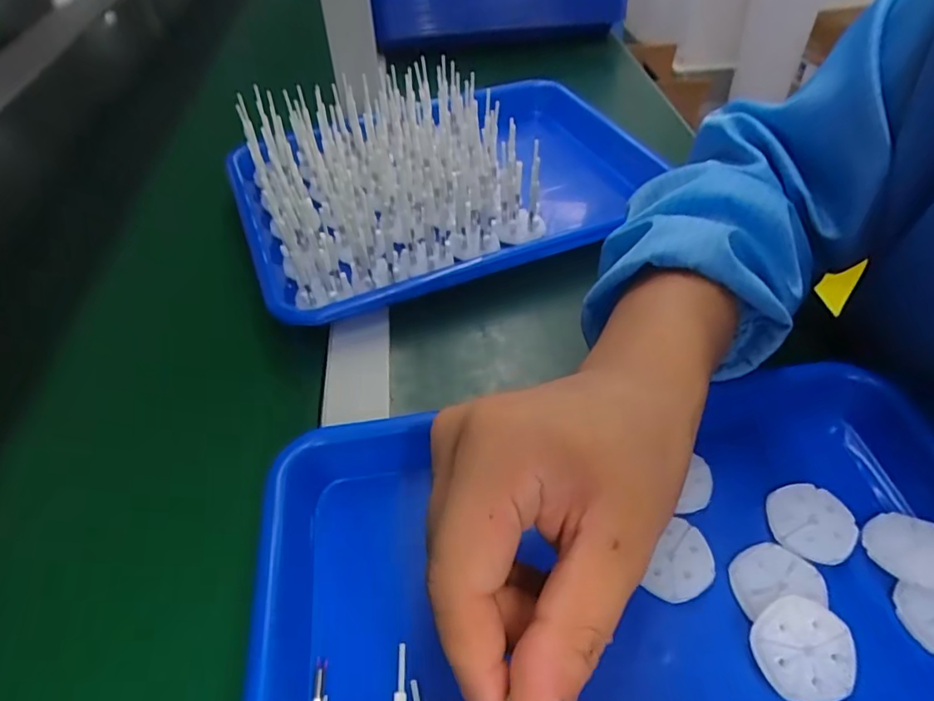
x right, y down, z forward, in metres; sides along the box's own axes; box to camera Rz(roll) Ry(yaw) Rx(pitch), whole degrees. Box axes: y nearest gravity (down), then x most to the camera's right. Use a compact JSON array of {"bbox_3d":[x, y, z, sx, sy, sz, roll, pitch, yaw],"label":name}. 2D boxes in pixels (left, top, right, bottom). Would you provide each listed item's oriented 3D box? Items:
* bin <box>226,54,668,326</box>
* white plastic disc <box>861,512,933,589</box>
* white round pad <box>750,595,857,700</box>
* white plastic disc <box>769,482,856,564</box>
[{"bbox_3d":[-0.017,-0.142,0.445,0.313,0.099,0.218,-19,50,-17],"label":"bin"},{"bbox_3d":[0.203,0.090,0.256,0.037,0.009,0.032,29,55,26],"label":"white plastic disc"},{"bbox_3d":[0.136,0.121,0.229,0.038,0.004,0.037,-3,64,6],"label":"white round pad"},{"bbox_3d":[0.163,0.080,0.268,0.037,0.006,0.037,32,56,27],"label":"white plastic disc"}]

